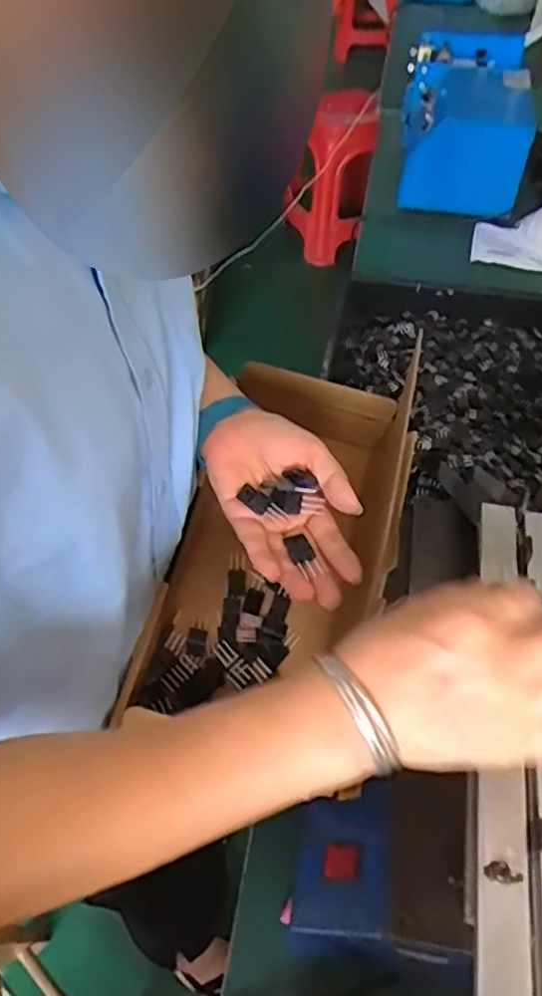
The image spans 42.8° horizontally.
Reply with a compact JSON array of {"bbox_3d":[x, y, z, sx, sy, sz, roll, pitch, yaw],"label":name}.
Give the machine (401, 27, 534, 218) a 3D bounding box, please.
[{"bbox_3d":[0.426,-0.836,1.520,0.257,0.162,0.588,8,51,6],"label":"machine"}]

